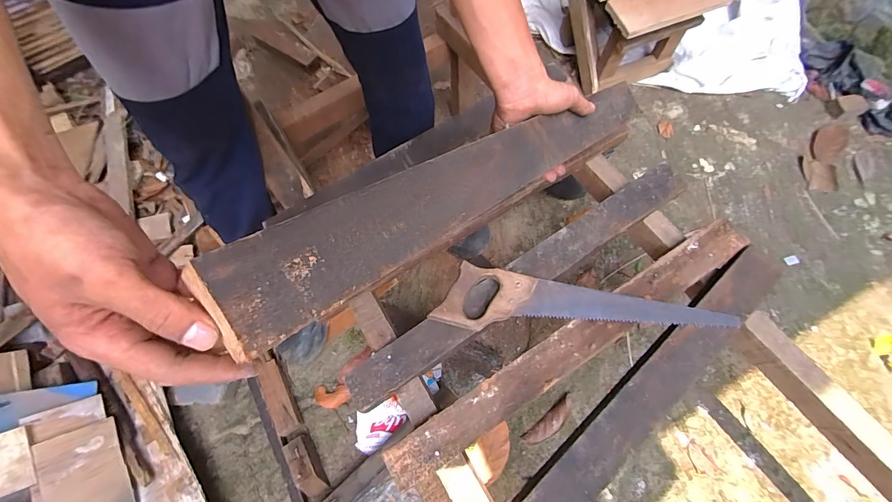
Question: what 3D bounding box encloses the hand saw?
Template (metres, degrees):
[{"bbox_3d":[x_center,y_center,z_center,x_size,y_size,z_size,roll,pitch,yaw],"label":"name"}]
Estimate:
[{"bbox_3d":[0.191,0.090,0.549,0.407,0.028,0.090,8,66,7],"label":"hand saw"}]

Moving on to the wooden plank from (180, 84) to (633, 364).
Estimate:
[{"bbox_3d":[0.064,-0.087,0.380,0.574,0.009,0.065,-32,94,-39],"label":"wooden plank"}]

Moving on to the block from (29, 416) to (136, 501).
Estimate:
[{"bbox_3d":[-0.644,0.412,0.687,0.110,0.019,0.184,-15,74,-46],"label":"block"}]

